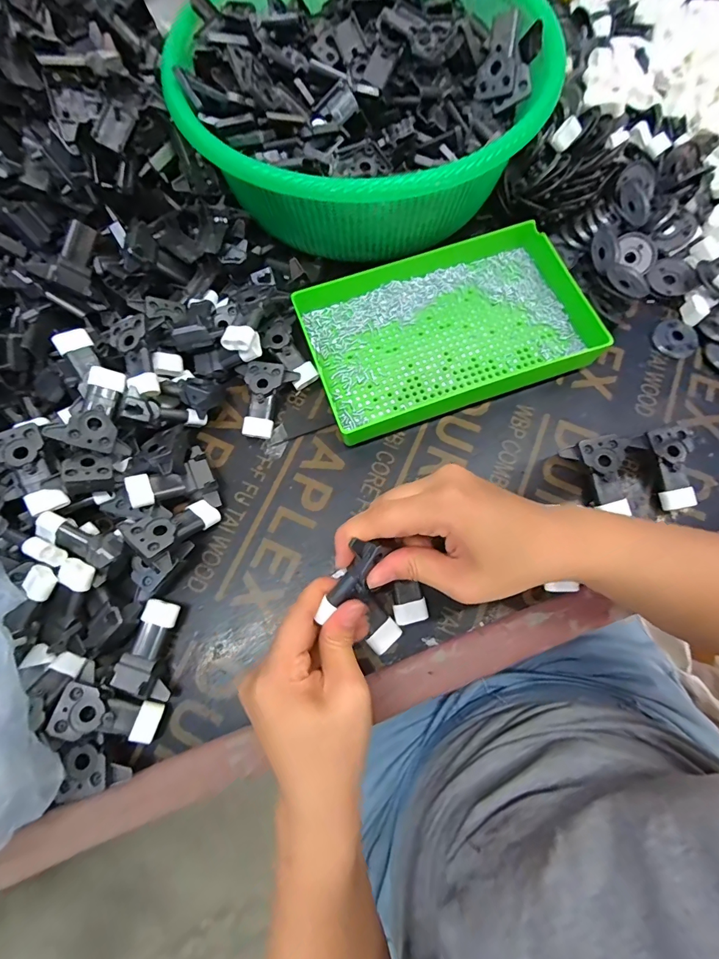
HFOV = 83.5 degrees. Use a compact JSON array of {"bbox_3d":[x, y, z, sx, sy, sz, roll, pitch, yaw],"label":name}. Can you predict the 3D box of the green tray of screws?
[{"bbox_3d":[0.075,-0.144,0.365,0.239,0.032,0.160,-19,74,-4],"label":"green tray of screws"}]

